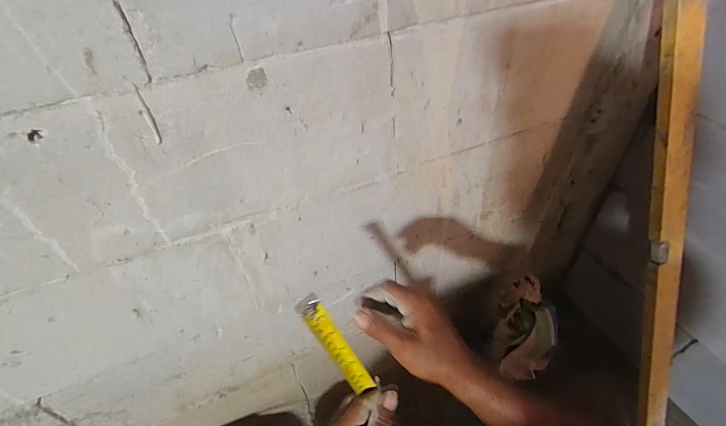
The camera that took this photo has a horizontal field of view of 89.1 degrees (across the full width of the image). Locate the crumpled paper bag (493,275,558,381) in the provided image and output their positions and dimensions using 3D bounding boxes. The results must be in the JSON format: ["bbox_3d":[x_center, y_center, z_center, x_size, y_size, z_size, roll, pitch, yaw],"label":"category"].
[{"bbox_3d":[0.340,0.250,0.760,0.112,0.227,0.072,-8,15,-2],"label":"crumpled paper bag"}]

